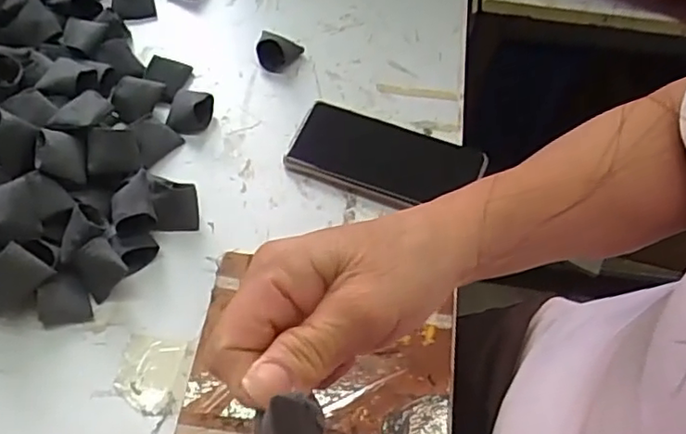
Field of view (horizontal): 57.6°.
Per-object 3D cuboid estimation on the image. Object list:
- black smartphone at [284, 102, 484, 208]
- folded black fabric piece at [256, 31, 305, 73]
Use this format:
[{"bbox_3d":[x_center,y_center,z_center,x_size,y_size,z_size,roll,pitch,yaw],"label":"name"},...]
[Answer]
[{"bbox_3d":[0.036,-0.049,0.537,0.158,0.014,0.080,18,60,6],"label":"black smartphone"},{"bbox_3d":[-0.059,-0.156,0.580,0.041,0.024,0.036,5,60,-1],"label":"folded black fabric piece"}]

